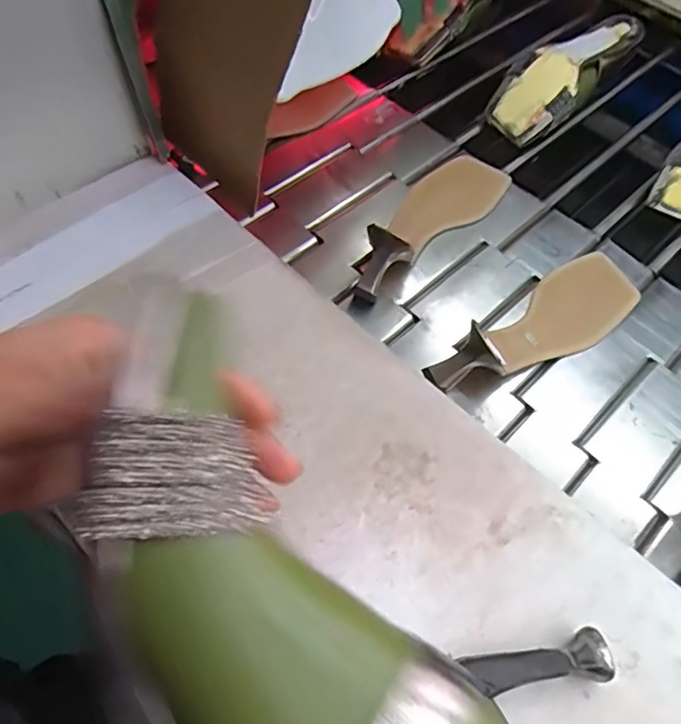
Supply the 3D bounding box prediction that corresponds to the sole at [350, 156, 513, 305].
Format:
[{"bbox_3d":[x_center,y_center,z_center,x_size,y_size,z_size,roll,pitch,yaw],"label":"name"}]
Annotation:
[{"bbox_3d":[0.089,-0.156,0.556,0.076,0.054,0.247,37,64,16],"label":"sole"}]

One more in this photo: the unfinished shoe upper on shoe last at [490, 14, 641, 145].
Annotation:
[{"bbox_3d":[0.268,-0.346,0.674,0.080,0.064,0.218,39,65,17],"label":"unfinished shoe upper on shoe last"}]

